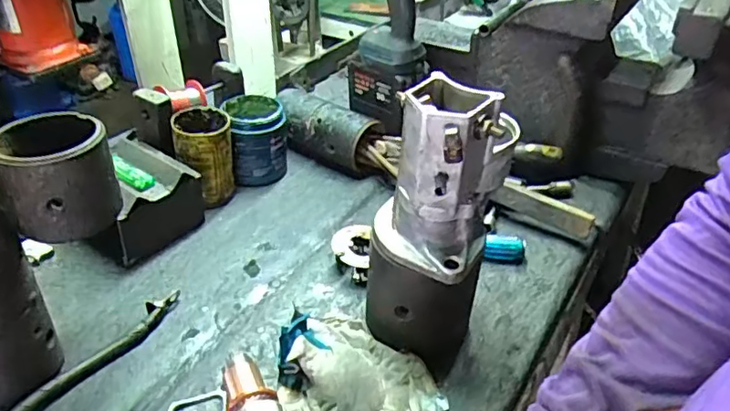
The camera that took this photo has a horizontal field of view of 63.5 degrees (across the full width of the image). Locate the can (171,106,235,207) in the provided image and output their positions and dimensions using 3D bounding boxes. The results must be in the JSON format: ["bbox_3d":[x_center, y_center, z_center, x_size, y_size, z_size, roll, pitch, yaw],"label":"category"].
[{"bbox_3d":[-0.211,-0.064,0.784,0.072,0.106,0.090,-11,37,-16],"label":"can"}]

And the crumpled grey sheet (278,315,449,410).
[{"bbox_3d":[-0.002,0.163,0.549,0.132,0.049,0.178,-26,43,-33],"label":"crumpled grey sheet"}]

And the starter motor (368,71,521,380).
[{"bbox_3d":[0.066,0.023,0.561,0.107,0.271,0.108,10,36,13],"label":"starter motor"}]

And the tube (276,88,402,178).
[{"bbox_3d":[-0.046,-0.109,0.883,0.211,0.076,0.071,23,41,29],"label":"tube"}]

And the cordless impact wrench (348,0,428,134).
[{"bbox_3d":[0.039,-0.249,0.843,0.137,0.292,0.101,1,35,1],"label":"cordless impact wrench"}]

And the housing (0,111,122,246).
[{"bbox_3d":[-0.261,-0.027,0.507,0.090,0.081,0.087,-19,40,-26],"label":"housing"}]

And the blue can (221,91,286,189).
[{"bbox_3d":[-0.155,-0.095,0.842,0.079,0.100,0.085,0,35,0],"label":"blue can"}]

